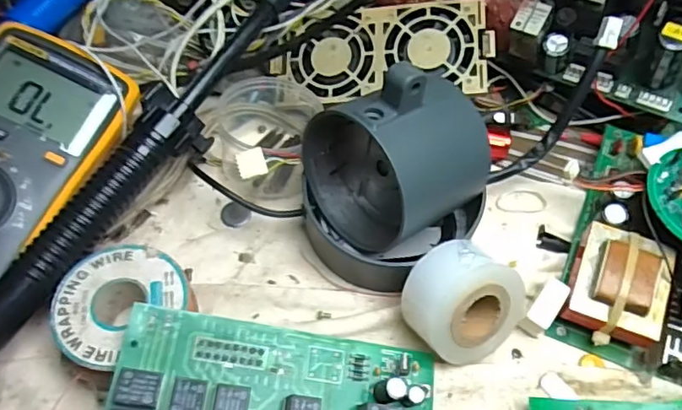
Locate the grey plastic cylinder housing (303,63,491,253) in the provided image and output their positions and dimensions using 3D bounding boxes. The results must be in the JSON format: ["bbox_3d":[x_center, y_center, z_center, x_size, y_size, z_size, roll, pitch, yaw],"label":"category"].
[{"bbox_3d":[0.031,-0.024,0.316,0.082,0.114,0.083,-33,66,-21],"label":"grey plastic cylinder housing"}]

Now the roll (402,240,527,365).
[{"bbox_3d":[0.066,0.052,0.303,0.057,0.062,0.029,-38,29,-11],"label":"roll"}]

